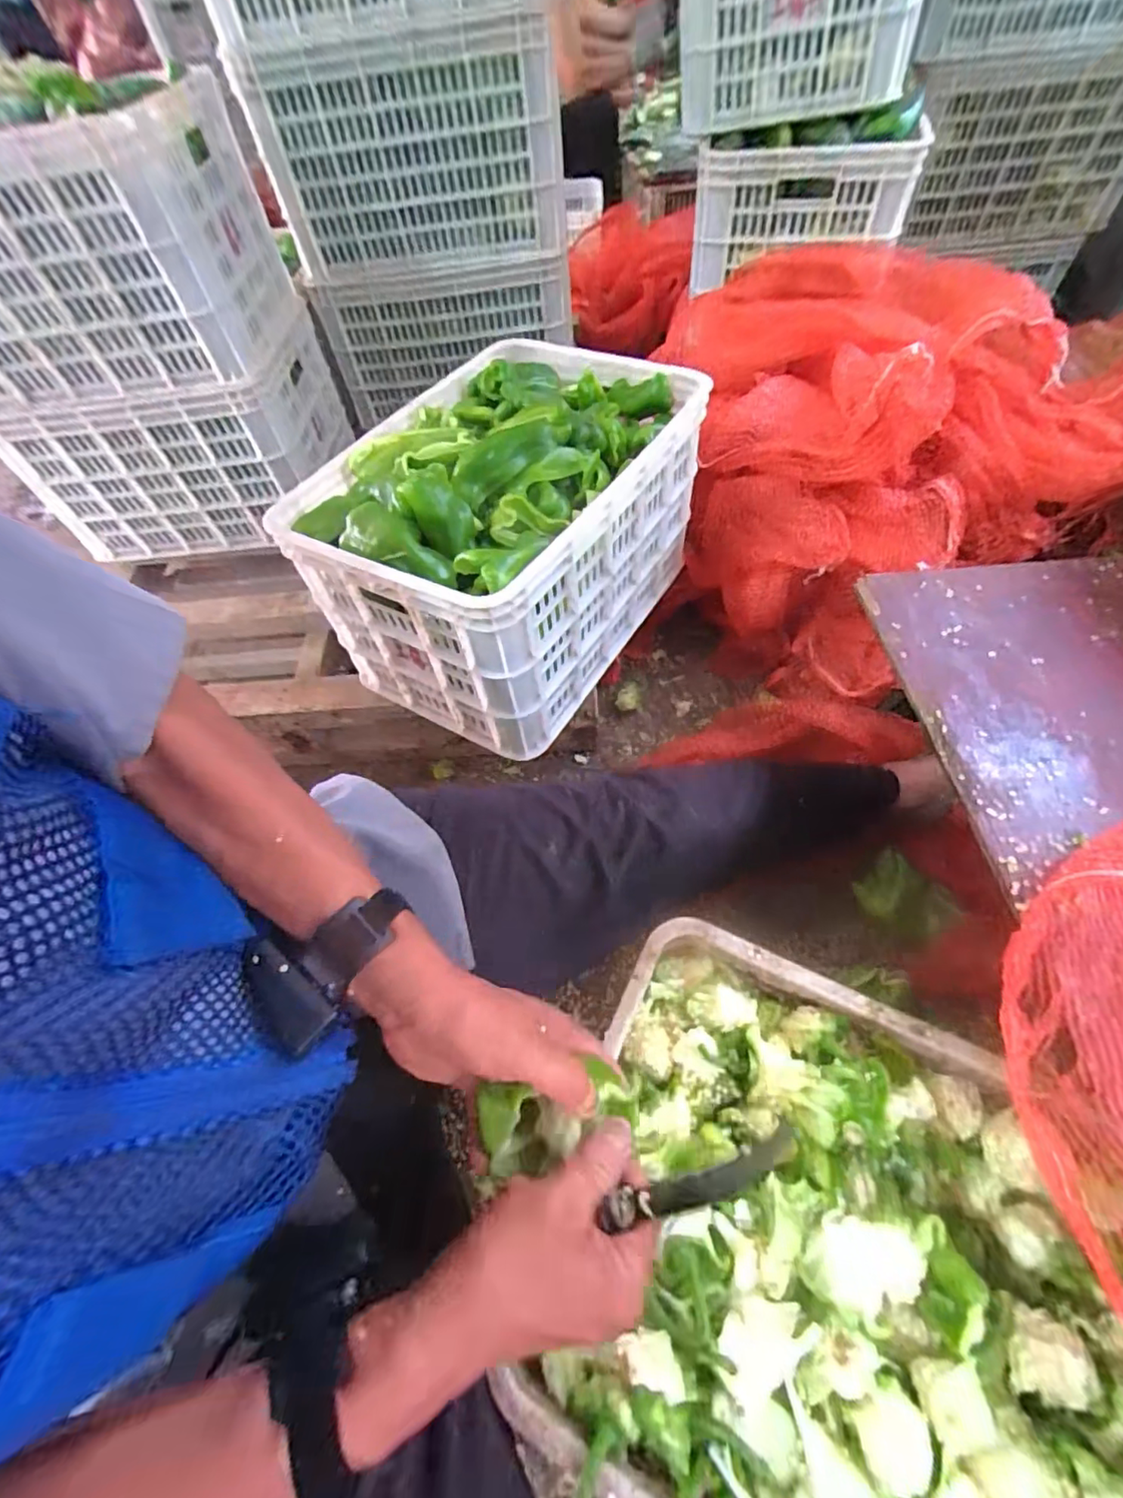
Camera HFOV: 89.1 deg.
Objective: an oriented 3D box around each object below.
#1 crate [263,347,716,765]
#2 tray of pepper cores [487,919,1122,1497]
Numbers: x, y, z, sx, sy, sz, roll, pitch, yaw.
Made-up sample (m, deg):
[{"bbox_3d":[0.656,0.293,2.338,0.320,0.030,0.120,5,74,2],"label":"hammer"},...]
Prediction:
[{"bbox_3d":[-0.067,-0.312,0.830,0.361,0.302,0.519,27,63,21],"label":"crate"},{"bbox_3d":[0.246,0.385,0.388,0.506,0.091,0.354,21,62,18],"label":"tray of pepper cores"}]

